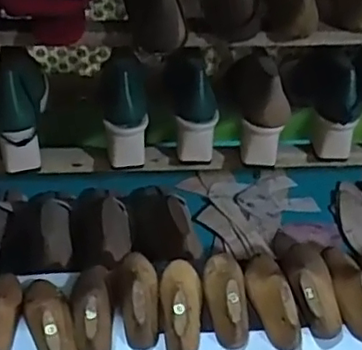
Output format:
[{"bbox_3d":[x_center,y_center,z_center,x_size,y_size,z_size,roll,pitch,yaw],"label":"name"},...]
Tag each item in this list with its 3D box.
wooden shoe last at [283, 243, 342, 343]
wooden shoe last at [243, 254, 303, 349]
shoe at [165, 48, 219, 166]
[{"bbox_3d":[0.162,0.138,0.773,0.059,0.058,0.139,-2,41,-5],"label":"wooden shoe last"},{"bbox_3d":[0.113,0.149,0.756,0.051,0.057,0.135,-6,42,-10],"label":"wooden shoe last"},{"bbox_3d":[0.020,-0.091,0.803,0.068,0.148,0.062,-15,13,-19],"label":"shoe"}]

